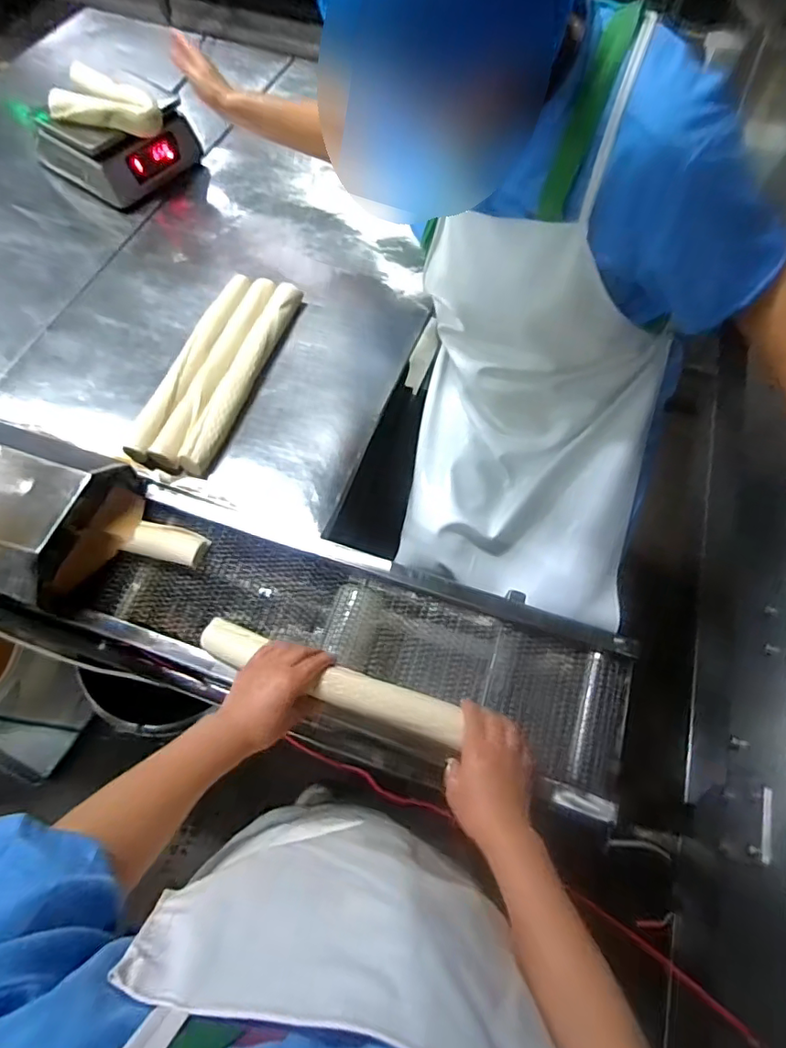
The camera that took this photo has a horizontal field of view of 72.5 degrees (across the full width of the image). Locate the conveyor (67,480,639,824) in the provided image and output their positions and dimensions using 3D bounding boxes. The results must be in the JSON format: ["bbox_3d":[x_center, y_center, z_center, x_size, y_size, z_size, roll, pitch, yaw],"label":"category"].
[{"bbox_3d":[-0.025,0.173,0.755,0.726,0.139,0.226,18,66,5],"label":"conveyor"}]

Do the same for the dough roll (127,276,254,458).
[{"bbox_3d":[-0.325,-0.264,0.875,0.058,0.041,0.395,16,66,5],"label":"dough roll"}]

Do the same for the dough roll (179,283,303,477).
[{"bbox_3d":[-0.239,-0.244,0.864,0.048,0.039,0.387,19,66,6],"label":"dough roll"}]

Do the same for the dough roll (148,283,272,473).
[{"bbox_3d":[-0.281,-0.252,0.874,0.057,0.051,0.390,18,66,5],"label":"dough roll"}]

